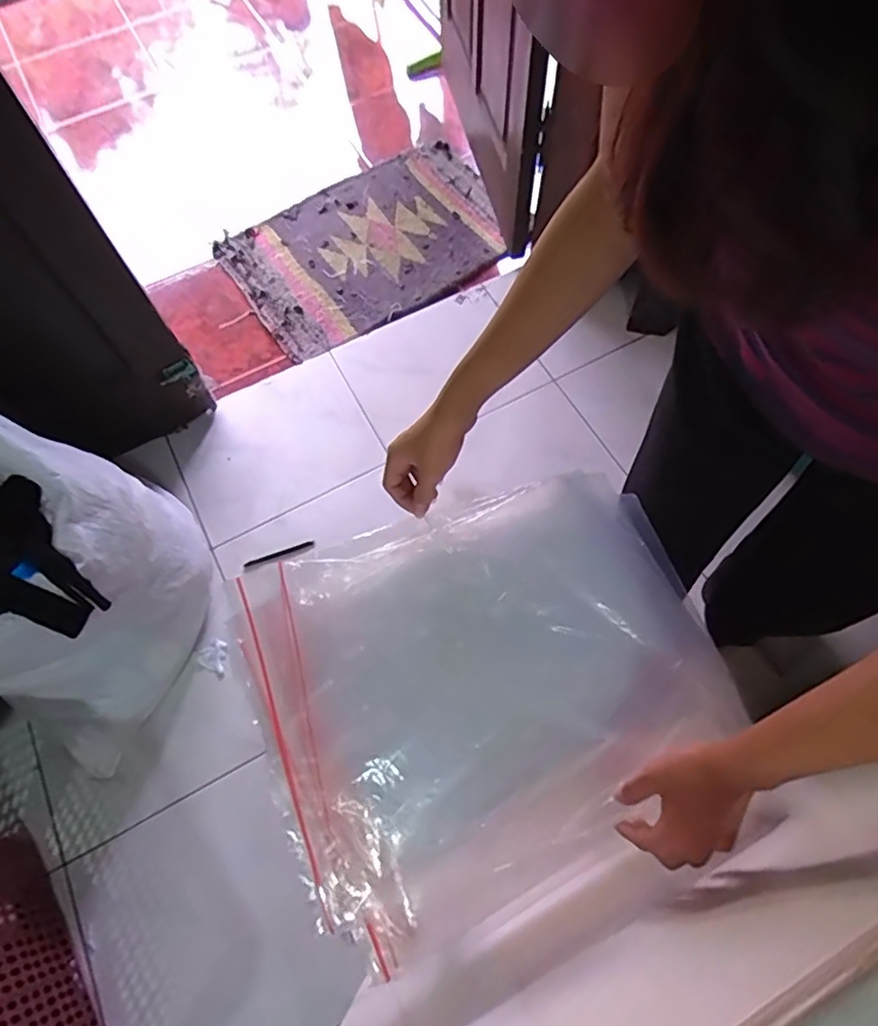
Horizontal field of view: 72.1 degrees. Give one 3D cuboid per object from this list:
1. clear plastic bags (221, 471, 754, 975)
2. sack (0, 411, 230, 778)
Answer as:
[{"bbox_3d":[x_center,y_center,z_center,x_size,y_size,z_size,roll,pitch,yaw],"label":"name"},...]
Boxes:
[{"bbox_3d":[0.044,0.142,0.531,0.384,0.044,0.305,-22,67,-7],"label":"clear plastic bags"},{"bbox_3d":[-0.644,0.086,0.933,0.442,0.496,0.419,-43,71,-15],"label":"sack"}]

